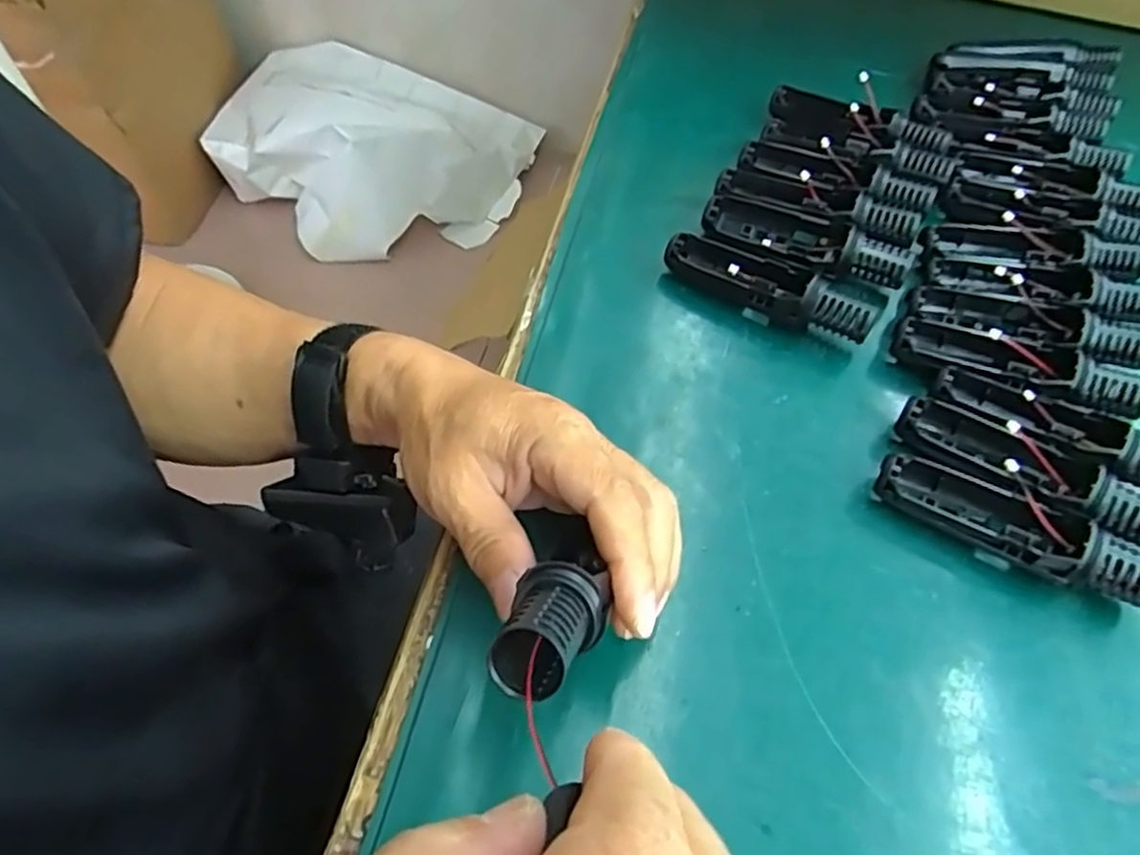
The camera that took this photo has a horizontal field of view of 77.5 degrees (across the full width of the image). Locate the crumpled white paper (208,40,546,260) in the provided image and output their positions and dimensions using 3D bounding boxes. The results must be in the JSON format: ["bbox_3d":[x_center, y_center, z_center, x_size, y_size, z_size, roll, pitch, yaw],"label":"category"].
[{"bbox_3d":[-0.430,-0.573,1.532,0.646,0.221,0.434,11,57,6],"label":"crumpled white paper"}]

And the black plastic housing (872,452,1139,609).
[{"bbox_3d":[0.204,0.046,0.326,0.120,0.032,0.030,30,61,17],"label":"black plastic housing"}]

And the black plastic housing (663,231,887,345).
[{"bbox_3d":[0.112,-0.081,0.405,0.121,0.037,0.028,29,60,16],"label":"black plastic housing"}]

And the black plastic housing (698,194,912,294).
[{"bbox_3d":[0.140,-0.112,0.428,0.123,0.030,0.034,26,59,15],"label":"black plastic housing"}]

